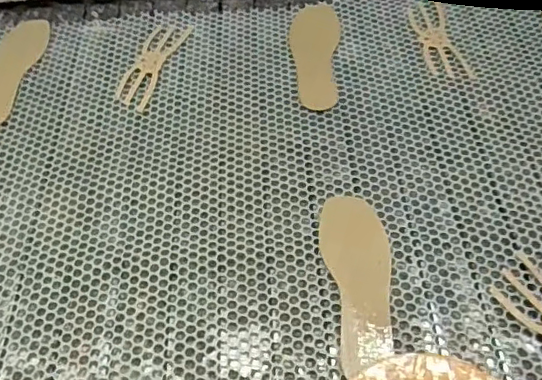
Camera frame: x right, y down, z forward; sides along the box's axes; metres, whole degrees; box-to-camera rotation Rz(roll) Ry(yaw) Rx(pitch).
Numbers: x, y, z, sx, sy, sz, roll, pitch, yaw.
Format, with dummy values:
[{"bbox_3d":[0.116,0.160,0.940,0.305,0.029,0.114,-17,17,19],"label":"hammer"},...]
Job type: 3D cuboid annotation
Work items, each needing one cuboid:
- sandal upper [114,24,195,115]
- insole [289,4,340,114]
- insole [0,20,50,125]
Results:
[{"bbox_3d":[-0.208,-0.220,1.004,0.065,0.005,0.207,13,57,13],"label":"sandal upper"},{"bbox_3d":[0.081,-0.237,0.998,0.086,0.004,0.257,-3,55,2],"label":"insole"},{"bbox_3d":[-0.458,-0.213,1.012,0.076,0.009,0.251,5,56,7],"label":"insole"}]

